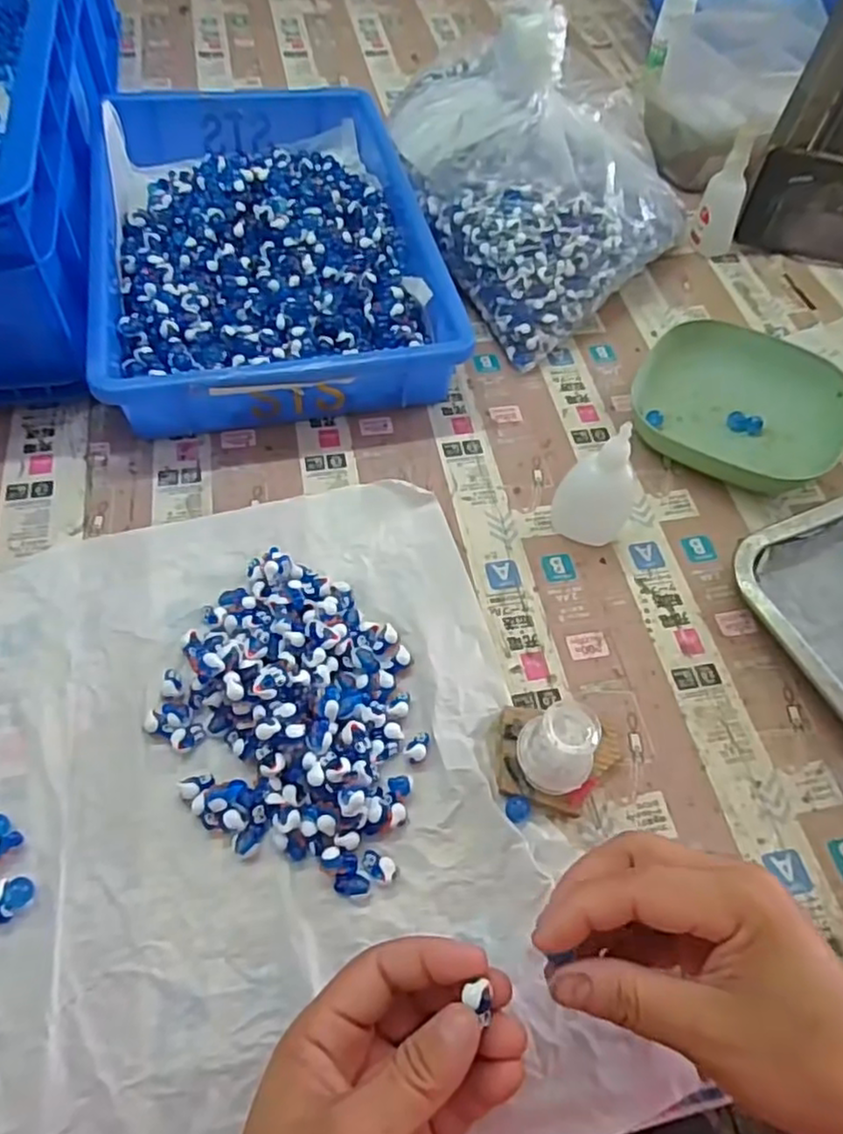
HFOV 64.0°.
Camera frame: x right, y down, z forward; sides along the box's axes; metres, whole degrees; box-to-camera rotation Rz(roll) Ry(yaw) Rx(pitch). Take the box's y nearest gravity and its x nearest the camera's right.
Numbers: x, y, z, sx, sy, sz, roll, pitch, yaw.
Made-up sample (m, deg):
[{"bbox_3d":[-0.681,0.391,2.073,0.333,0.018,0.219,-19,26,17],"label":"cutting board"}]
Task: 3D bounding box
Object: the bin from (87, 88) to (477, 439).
[{"bbox_3d":[-0.124,-0.257,0.539,0.239,0.062,0.365,-10,59,-11],"label":"bin"}]

